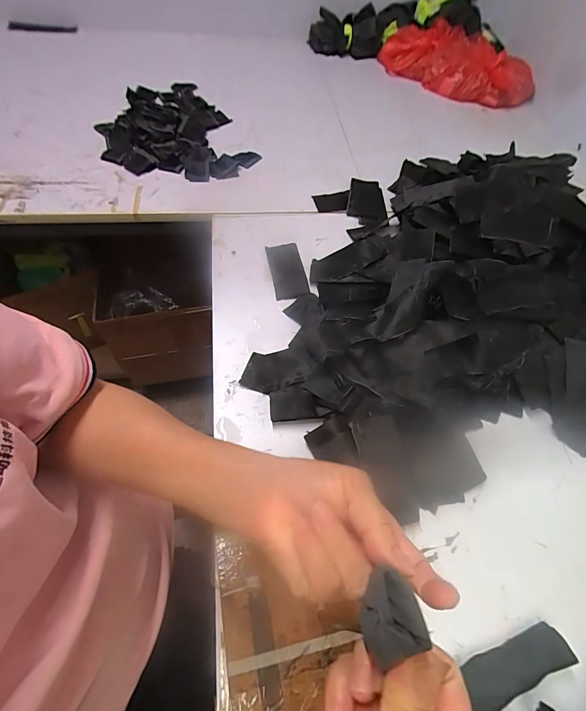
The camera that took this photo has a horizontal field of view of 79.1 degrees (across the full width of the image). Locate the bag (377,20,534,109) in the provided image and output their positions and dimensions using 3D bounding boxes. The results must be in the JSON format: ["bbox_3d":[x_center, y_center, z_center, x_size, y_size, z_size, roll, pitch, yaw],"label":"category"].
[{"bbox_3d":[0.438,-0.797,0.964,0.410,0.101,0.154,39,63,19],"label":"bag"}]

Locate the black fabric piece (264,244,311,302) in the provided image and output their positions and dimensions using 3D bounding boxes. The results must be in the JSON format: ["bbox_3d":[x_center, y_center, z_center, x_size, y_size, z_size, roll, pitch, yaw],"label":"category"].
[{"bbox_3d":[-0.009,-0.137,0.572,0.053,0.008,0.123,-11,53,-3],"label":"black fabric piece"}]

